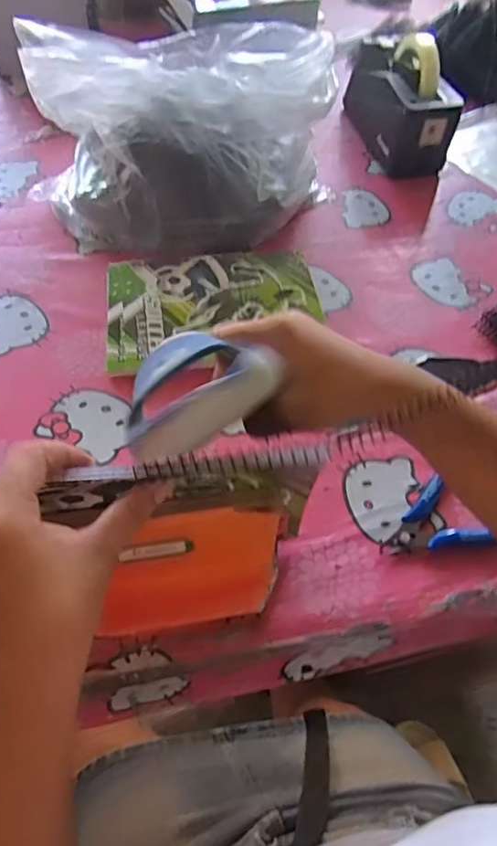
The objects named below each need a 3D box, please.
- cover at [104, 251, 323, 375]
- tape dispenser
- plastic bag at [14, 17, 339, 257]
[{"bbox_3d":[-0.035,-0.117,0.556,0.214,0.019,0.144,-9,57,-9],"label":"cover"},{"bbox_3d":[0.198,-0.435,0.723,0.078,0.122,0.210,-11,57,-10],"label":"tape dispenser"},{"bbox_3d":[-0.068,-0.341,0.623,0.299,0.165,0.266,6,56,1],"label":"plastic bag"}]

